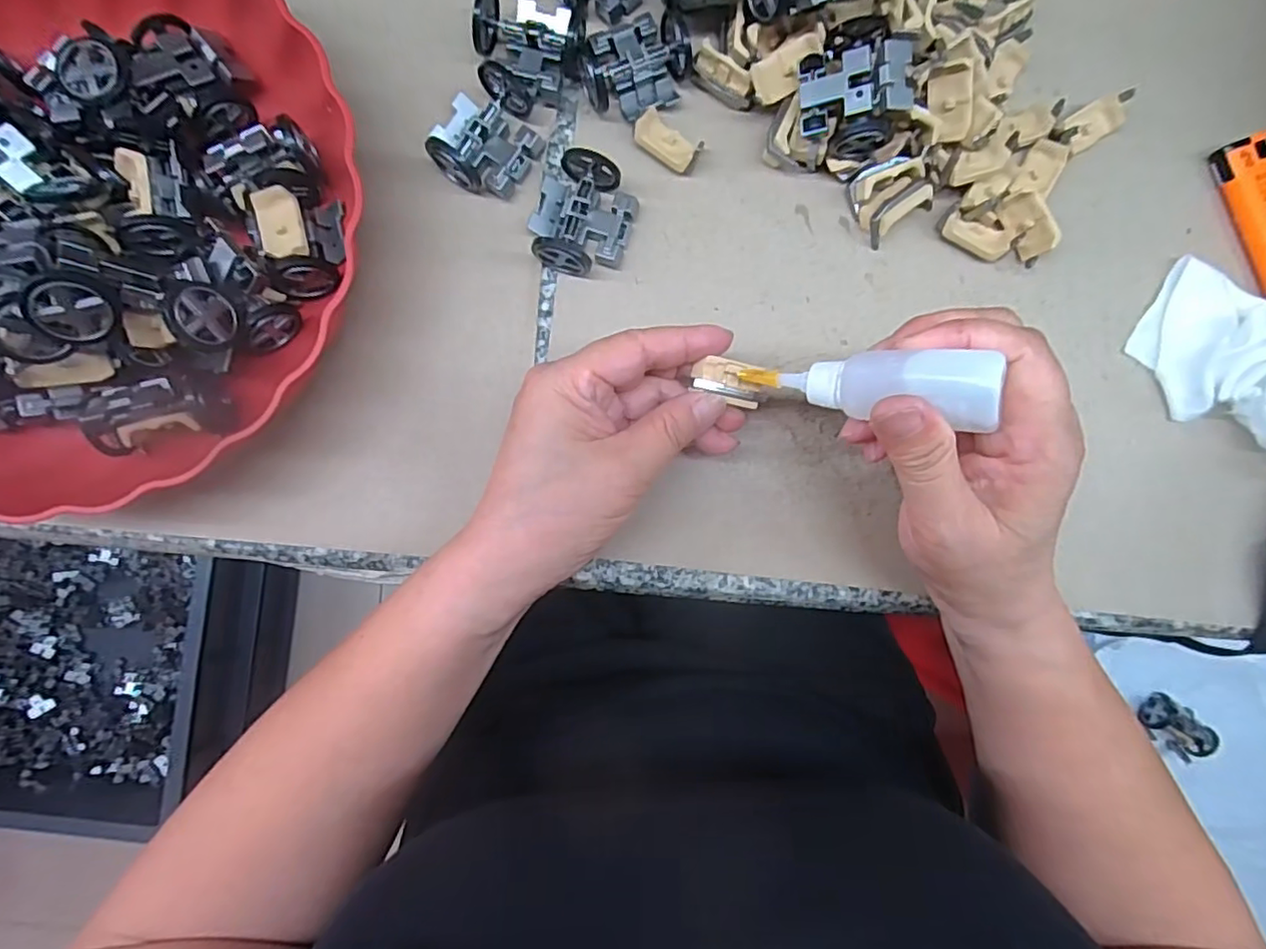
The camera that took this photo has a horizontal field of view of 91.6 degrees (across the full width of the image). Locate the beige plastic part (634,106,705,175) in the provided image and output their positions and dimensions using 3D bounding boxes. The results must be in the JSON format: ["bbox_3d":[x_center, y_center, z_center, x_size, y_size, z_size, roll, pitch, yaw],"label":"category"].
[{"bbox_3d":[0.016,-0.157,0.291,0.033,0.015,0.017,38,86,2],"label":"beige plastic part"}]

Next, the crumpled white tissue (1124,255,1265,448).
[{"bbox_3d":[0.280,-0.046,0.278,0.054,0.034,0.106,-39,88,-3],"label":"crumpled white tissue"}]

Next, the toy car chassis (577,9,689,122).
[{"bbox_3d":[0.002,-0.195,0.290,0.051,0.020,0.039,-19,87,-2],"label":"toy car chassis"}]

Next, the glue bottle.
[{"bbox_3d":[0.080,-0.031,0.219,0.089,0.020,0.019,10,85,42],"label":"glue bottle"}]

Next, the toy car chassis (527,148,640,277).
[{"bbox_3d":[-0.023,-0.120,0.286,0.045,0.020,0.054,17,86,0],"label":"toy car chassis"}]

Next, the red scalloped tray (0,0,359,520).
[{"bbox_3d":[-0.241,-0.109,0.260,0.248,0.059,0.244,20,86,0],"label":"red scalloped tray"}]

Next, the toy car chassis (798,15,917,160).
[{"bbox_3d":[0.097,-0.170,0.271,0.045,0.024,0.051,-8,88,21],"label":"toy car chassis"}]

